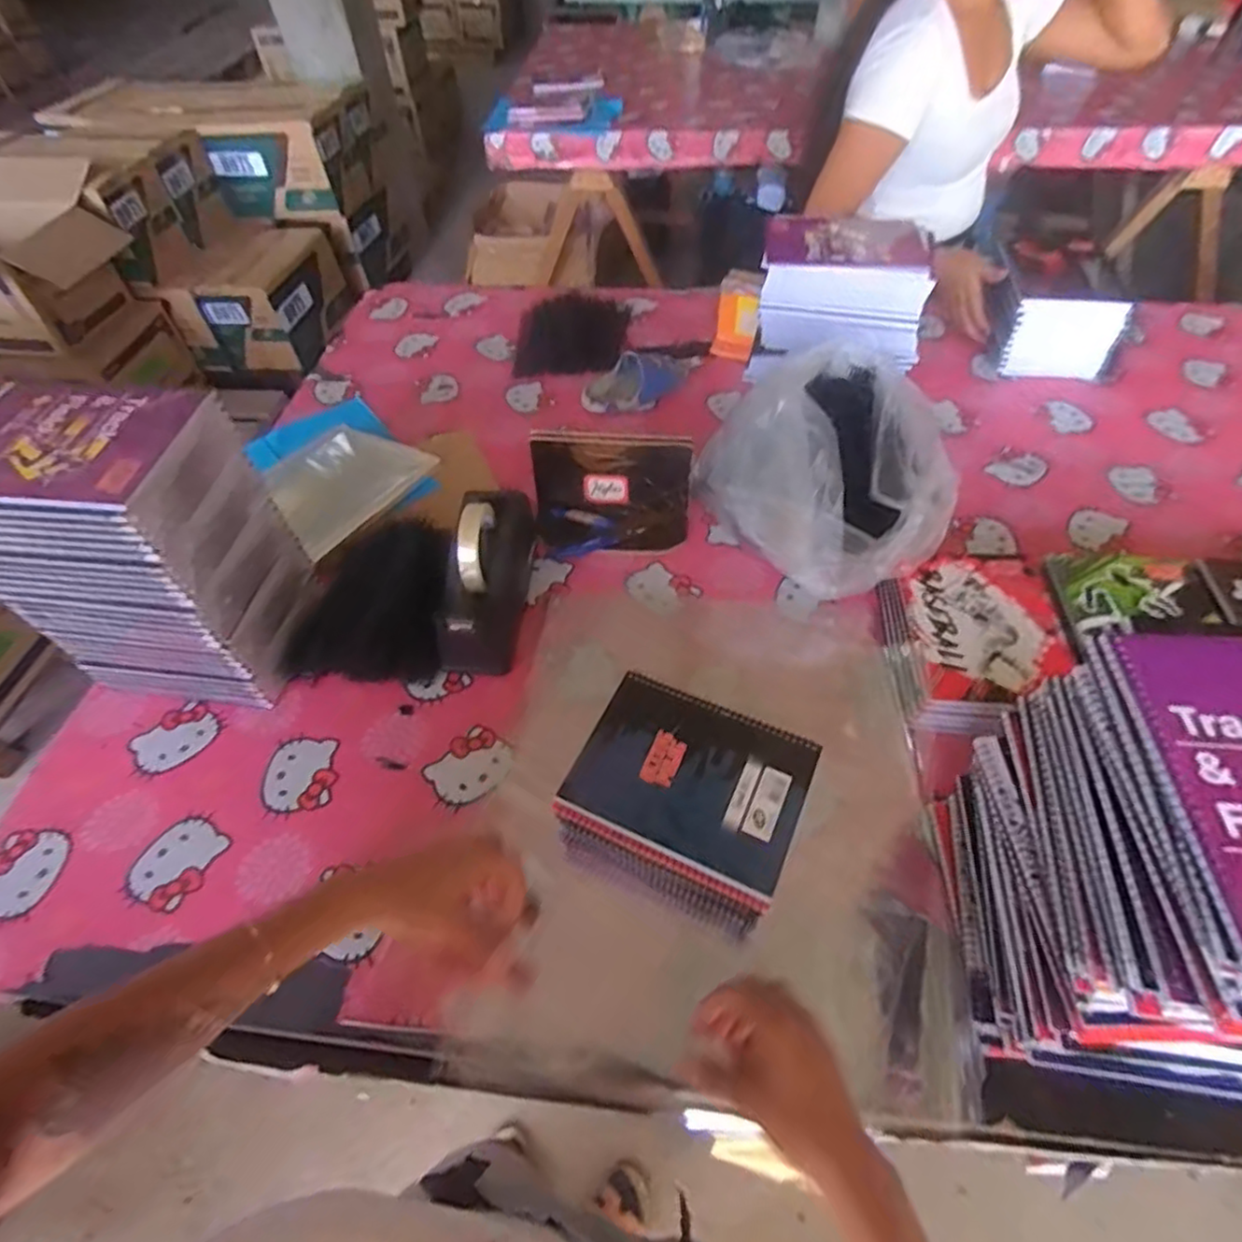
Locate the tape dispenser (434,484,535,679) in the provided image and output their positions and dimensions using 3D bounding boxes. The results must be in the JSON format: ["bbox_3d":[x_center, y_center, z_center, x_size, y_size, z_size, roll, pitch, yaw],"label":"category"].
[{"bbox_3d":[-0.151,-0.058,0.750,0.078,0.133,0.200,4,51,6],"label":"tape dispenser"}]

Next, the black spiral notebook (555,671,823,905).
[{"bbox_3d":[0.063,0.134,0.590,0.193,0.013,0.148,20,55,17],"label":"black spiral notebook"}]

